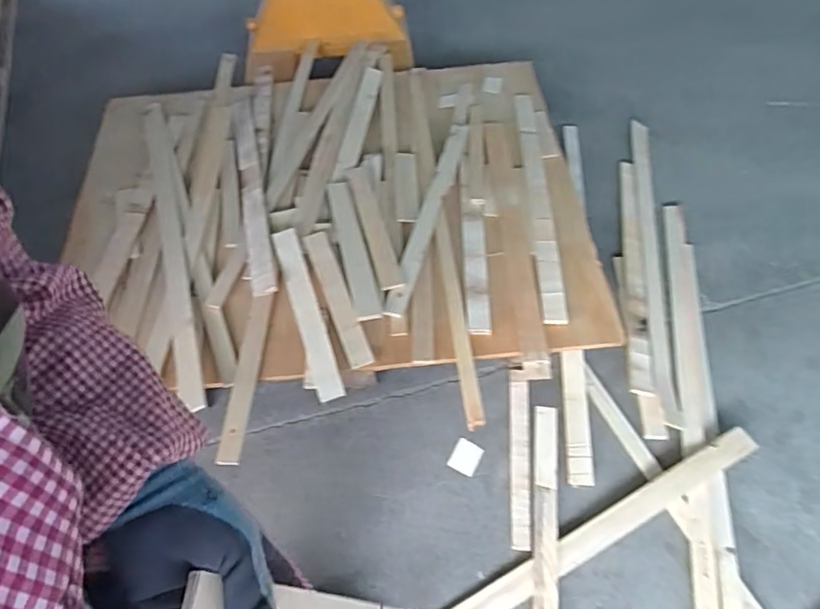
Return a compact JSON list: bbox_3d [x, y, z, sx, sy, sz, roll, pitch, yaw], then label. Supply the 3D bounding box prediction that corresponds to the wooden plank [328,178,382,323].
[{"bbox_3d":[-0.130,-0.130,1.268,0.061,0.022,0.369,-10,64,-14],"label":"wooden plank"}]

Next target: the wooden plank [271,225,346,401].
[{"bbox_3d":[-0.220,0.014,1.175,0.055,0.029,0.388,-18,73,-7],"label":"wooden plank"}]

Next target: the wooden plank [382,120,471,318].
[{"bbox_3d":[0.045,-0.221,1.329,0.046,0.017,0.576,17,64,7],"label":"wooden plank"}]

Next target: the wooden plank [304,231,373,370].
[{"bbox_3d":[-0.160,-0.015,1.202,0.055,0.016,0.327,-15,68,-19],"label":"wooden plank"}]

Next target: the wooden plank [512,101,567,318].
[{"bbox_3d":[0.317,-0.280,1.382,0.054,0.029,0.745,-1,58,3],"label":"wooden plank"}]

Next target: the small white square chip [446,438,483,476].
[{"bbox_3d":[0.123,0.337,1.212,0.060,0.009,0.071,23,62,18],"label":"small white square chip"}]

